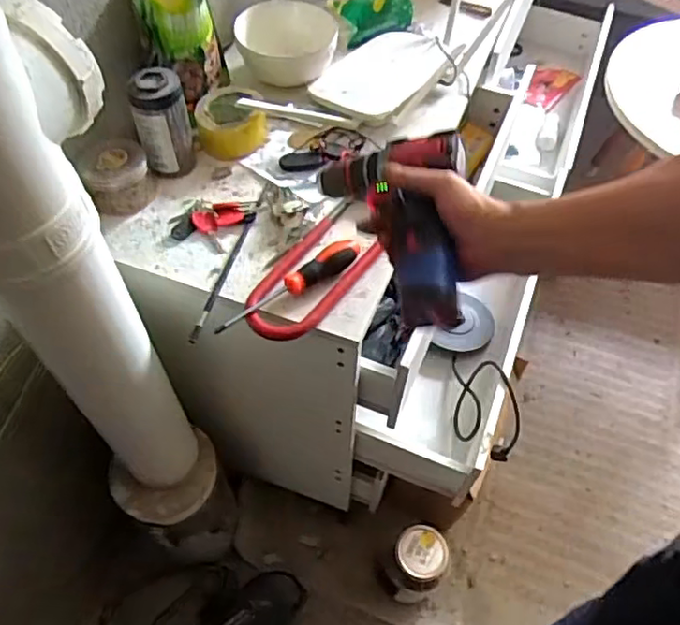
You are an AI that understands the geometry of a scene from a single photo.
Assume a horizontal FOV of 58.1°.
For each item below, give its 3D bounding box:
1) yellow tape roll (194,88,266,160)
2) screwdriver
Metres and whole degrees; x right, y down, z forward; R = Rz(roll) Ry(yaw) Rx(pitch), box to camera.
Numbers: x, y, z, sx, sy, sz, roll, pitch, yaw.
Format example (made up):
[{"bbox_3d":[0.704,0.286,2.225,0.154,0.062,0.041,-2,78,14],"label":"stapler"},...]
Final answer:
[{"bbox_3d":[-0.153,-0.268,0.861,0.095,0.056,0.094,1,55,-1],"label":"yellow tape roll"},{"bbox_3d":[-0.061,-0.033,0.707,0.193,0.025,0.037,-29,61,-20],"label":"screwdriver"}]

